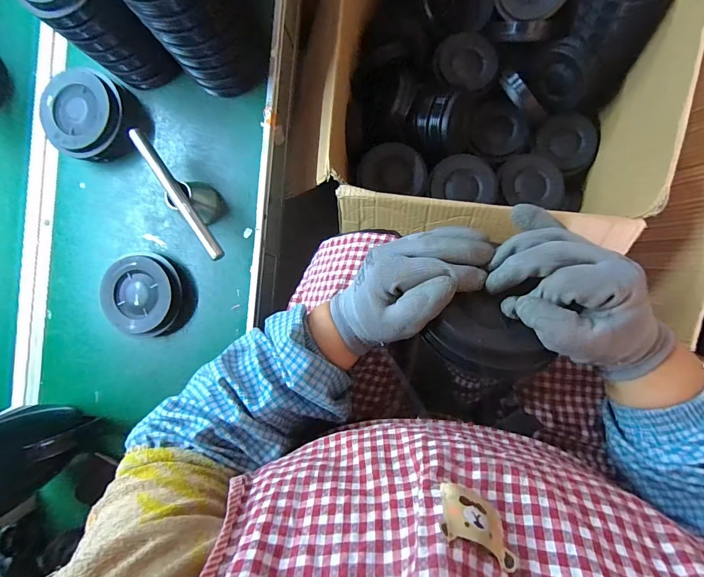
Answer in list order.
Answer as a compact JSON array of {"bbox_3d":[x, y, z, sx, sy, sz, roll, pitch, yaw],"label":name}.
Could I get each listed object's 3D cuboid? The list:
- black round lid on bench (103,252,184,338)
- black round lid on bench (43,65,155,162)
[{"bbox_3d":[-0.297,0.009,0.507,0.113,0.030,0.118,10,92,8],"label":"black round lid on bench"},{"bbox_3d":[-0.369,-0.243,0.507,0.130,0.054,0.111,-17,88,8],"label":"black round lid on bench"}]

